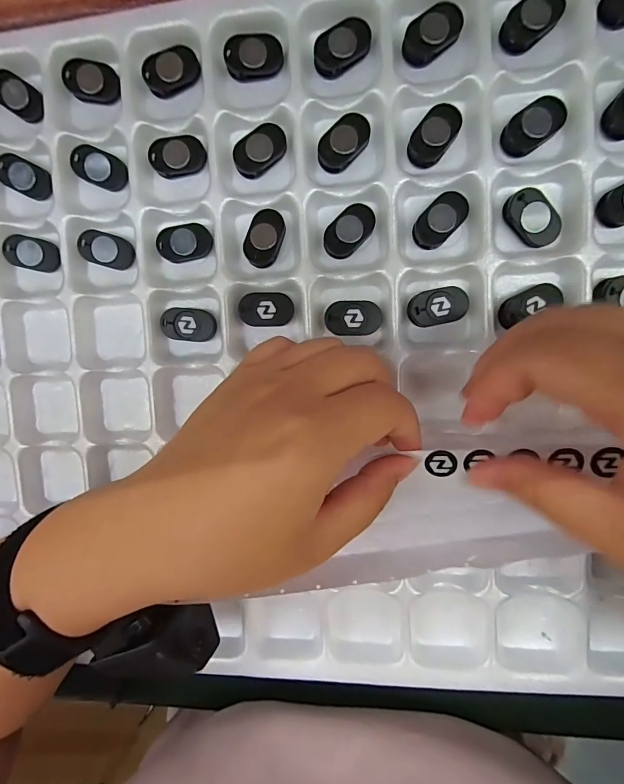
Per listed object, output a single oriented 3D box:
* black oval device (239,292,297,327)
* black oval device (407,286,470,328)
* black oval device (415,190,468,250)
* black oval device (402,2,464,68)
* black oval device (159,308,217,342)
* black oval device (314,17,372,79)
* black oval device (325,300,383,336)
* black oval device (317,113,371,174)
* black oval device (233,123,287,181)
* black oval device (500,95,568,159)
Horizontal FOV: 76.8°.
[{"bbox_3d":[-0.024,-0.044,0.209,0.028,0.004,0.017,-4,101,-7],"label":"black oval device"},{"bbox_3d":[0.064,-0.043,0.199,0.030,0.008,0.017,-13,94,11],"label":"black oval device"},{"bbox_3d":[0.064,-0.085,0.194,0.017,0.004,0.029,44,102,3],"label":"black oval device"},{"bbox_3d":[0.057,-0.170,0.186,0.029,0.007,0.017,-38,89,12],"label":"black oval device"},{"bbox_3d":[-0.067,-0.037,0.217,0.028,0.011,0.017,5,97,7],"label":"black oval device"},{"bbox_3d":[0.015,-0.168,0.192,0.029,0.008,0.016,-34,90,12],"label":"black oval device"},{"bbox_3d":[0.021,-0.038,0.202,0.028,0.004,0.018,0,96,7],"label":"black oval device"},{"bbox_3d":[0.016,-0.124,0.197,0.029,0.009,0.017,-44,88,12],"label":"black oval device"},{"bbox_3d":[-0.026,-0.124,0.202,0.029,0.007,0.018,-40,88,12],"label":"black oval device"},{"bbox_3d":[0.104,-0.125,0.185,0.029,0.007,0.018,-42,88,12],"label":"black oval device"}]

